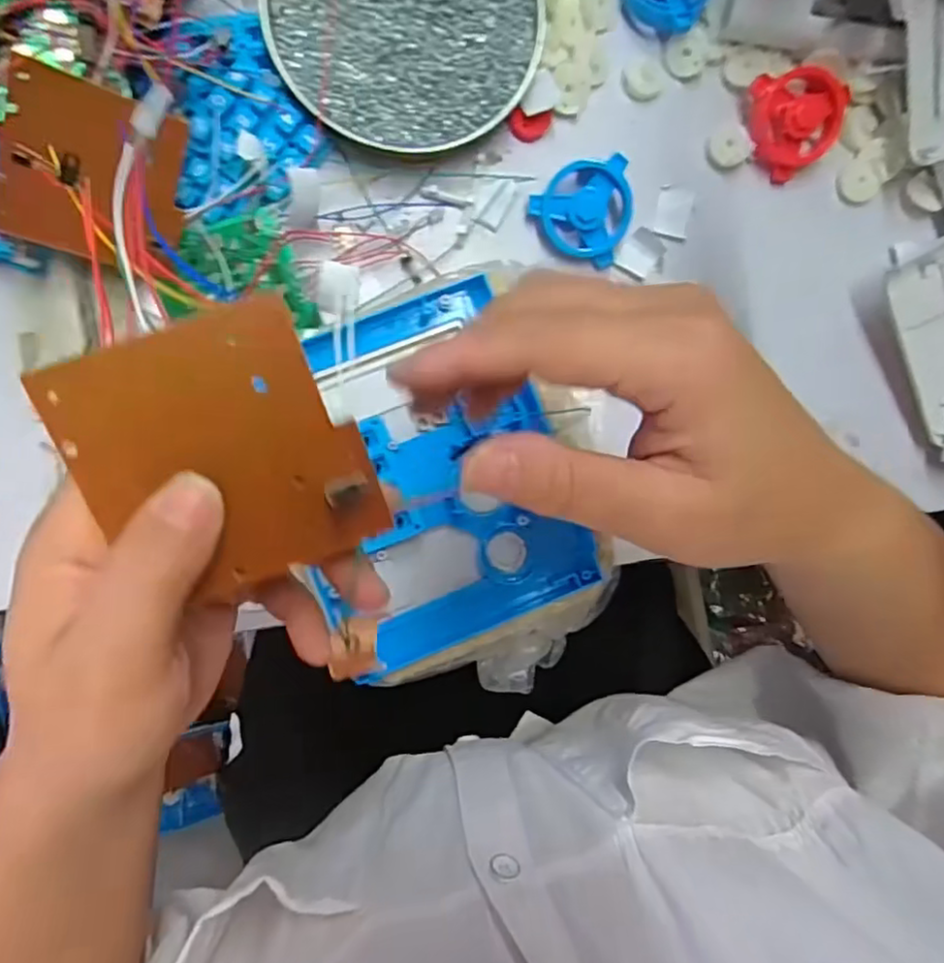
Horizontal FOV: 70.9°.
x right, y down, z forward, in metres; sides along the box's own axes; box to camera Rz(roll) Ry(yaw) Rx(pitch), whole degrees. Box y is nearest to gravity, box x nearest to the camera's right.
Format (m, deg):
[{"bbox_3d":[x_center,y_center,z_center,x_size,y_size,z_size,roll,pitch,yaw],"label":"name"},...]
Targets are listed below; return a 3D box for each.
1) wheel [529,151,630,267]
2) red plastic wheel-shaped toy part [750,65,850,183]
[{"bbox_3d":[0.060,-0.149,0.357,0.052,0.021,0.050,0,93,-6],"label":"wheel"},{"bbox_3d":[0.180,-0.202,0.366,0.049,0.023,0.051,0,93,-6],"label":"red plastic wheel-shaped toy part"}]

